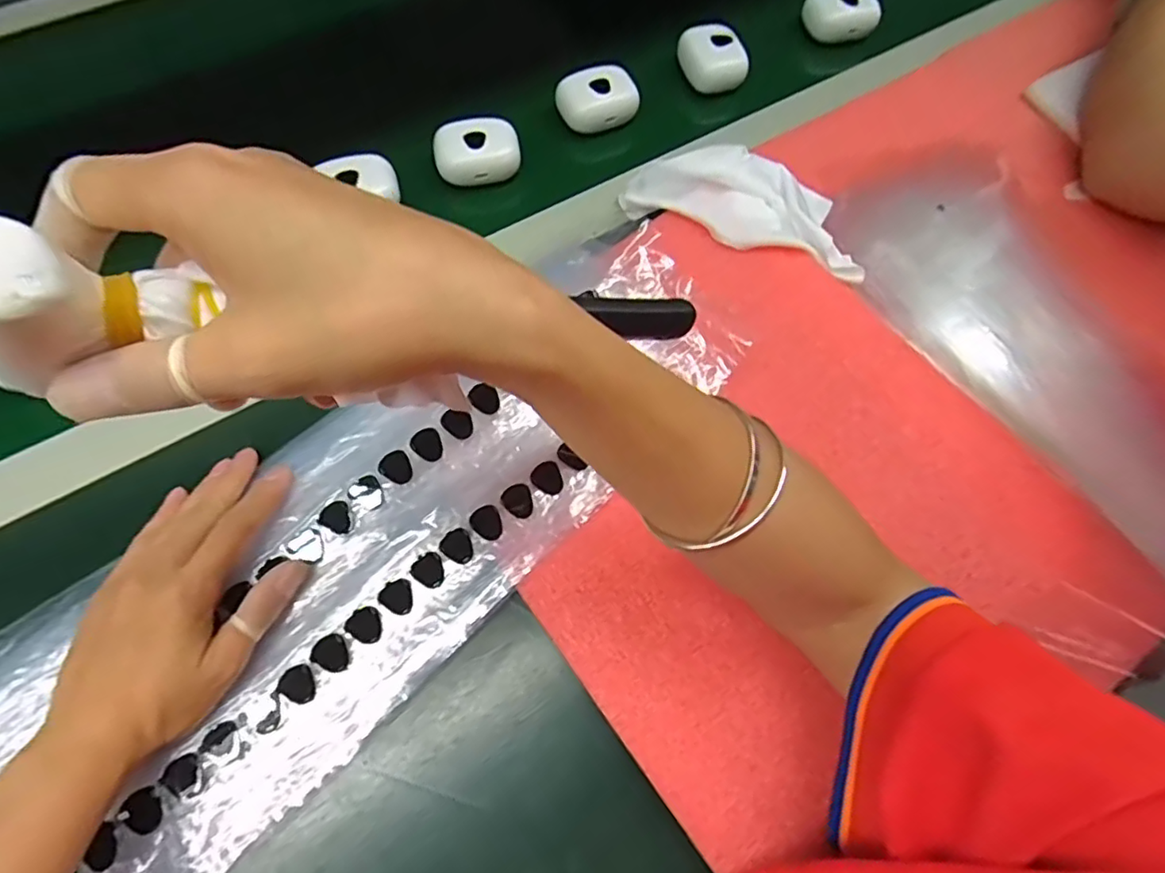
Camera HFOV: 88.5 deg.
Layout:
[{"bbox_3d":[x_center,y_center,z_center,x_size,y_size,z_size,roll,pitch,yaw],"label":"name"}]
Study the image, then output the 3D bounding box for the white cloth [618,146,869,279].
[{"bbox_3d":[0.104,-0.149,0.389,0.153,0.028,0.066,14,66,5],"label":"white cloth"}]

